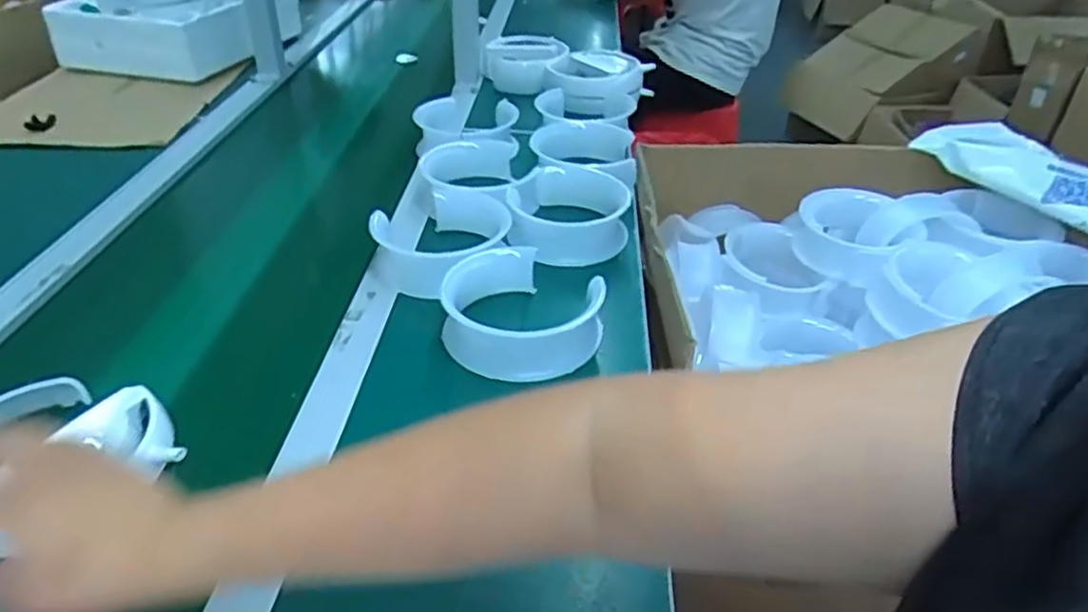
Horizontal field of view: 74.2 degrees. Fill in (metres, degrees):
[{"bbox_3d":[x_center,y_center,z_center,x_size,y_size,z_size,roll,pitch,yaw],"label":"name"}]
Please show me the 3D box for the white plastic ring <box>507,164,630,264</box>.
[{"bbox_3d":[0.029,-0.104,0.822,0.132,0.058,0.138,1,35,-1],"label":"white plastic ring"}]

